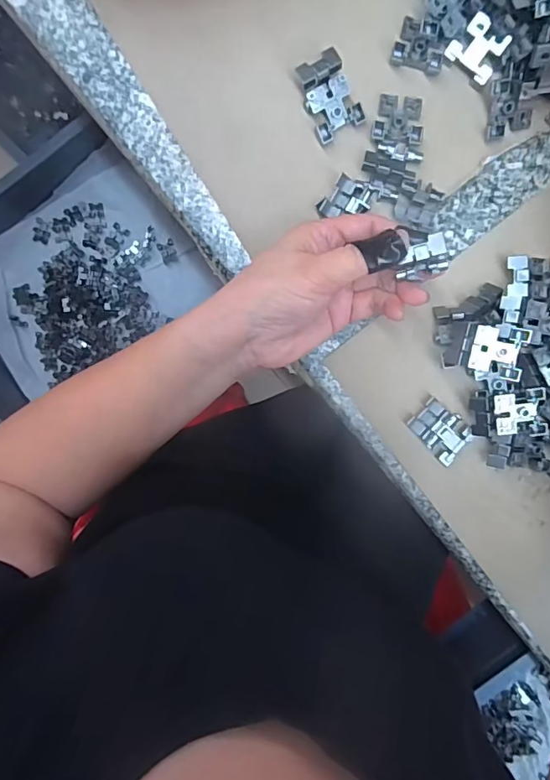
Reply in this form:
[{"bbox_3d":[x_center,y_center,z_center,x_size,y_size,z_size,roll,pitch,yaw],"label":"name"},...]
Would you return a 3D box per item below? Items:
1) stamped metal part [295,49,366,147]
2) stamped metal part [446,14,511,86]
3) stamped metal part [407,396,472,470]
[{"bbox_3d":[0.034,-0.188,0.305,0.032,0.010,0.045,-28,115,5],"label":"stamped metal part"},{"bbox_3d":[0.128,-0.215,0.300,0.031,0.009,0.029,35,115,-5],"label":"stamped metal part"},{"bbox_3d":[0.118,0.029,0.335,0.042,0.010,0.031,45,96,-5],"label":"stamped metal part"}]

